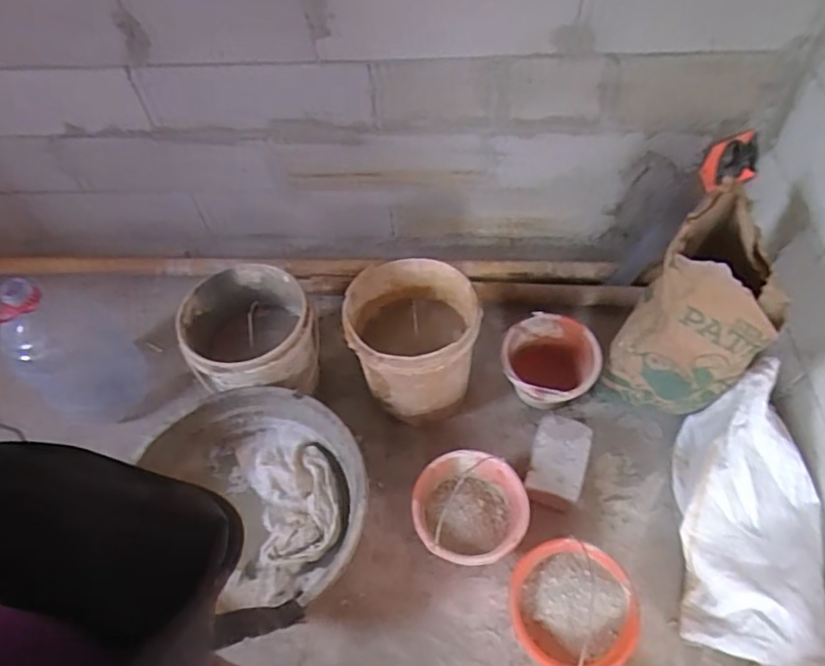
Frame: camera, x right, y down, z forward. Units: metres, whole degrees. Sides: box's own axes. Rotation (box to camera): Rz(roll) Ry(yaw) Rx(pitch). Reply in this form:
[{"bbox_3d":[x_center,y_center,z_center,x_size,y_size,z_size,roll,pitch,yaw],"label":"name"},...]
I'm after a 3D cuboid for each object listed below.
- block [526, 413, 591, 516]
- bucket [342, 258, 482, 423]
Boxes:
[{"bbox_3d":[0.328,0.286,1.310,0.123,0.067,0.194,14,57,13],"label":"block"},{"bbox_3d":[0.001,0.044,1.394,0.282,0.375,0.260,-1,55,2],"label":"bucket"}]

